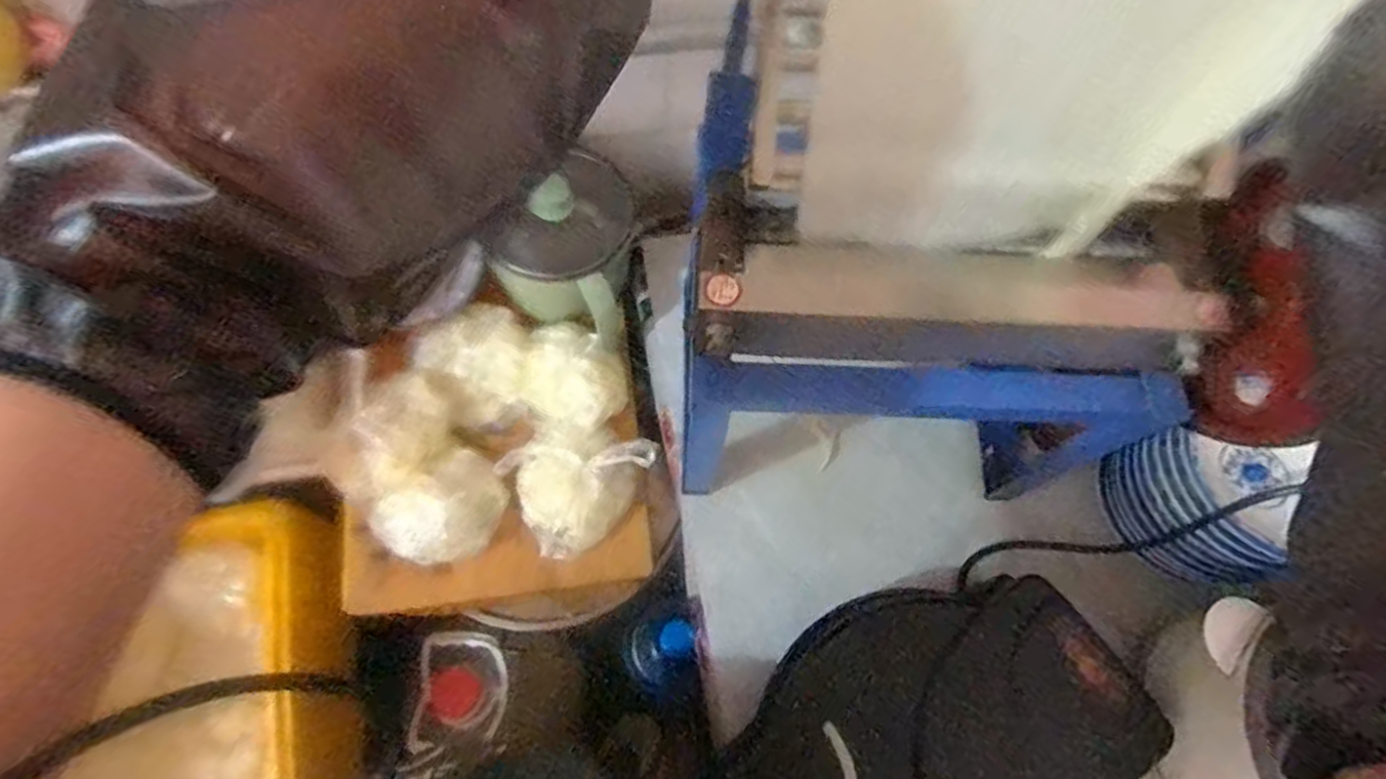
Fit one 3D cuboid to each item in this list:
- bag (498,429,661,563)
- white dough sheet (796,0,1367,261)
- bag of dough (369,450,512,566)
[{"bbox_3d":[-0.135,0.096,0.782,0.138,0.071,0.151,37,71,12],"label":"bag"},{"bbox_3d":[0.190,-0.185,0.377,0.233,0.268,0.076,0,68,-3],"label":"white dough sheet"},{"bbox_3d":[-0.265,0.133,0.761,0.137,0.051,0.102,-38,74,-16],"label":"bag of dough"}]

